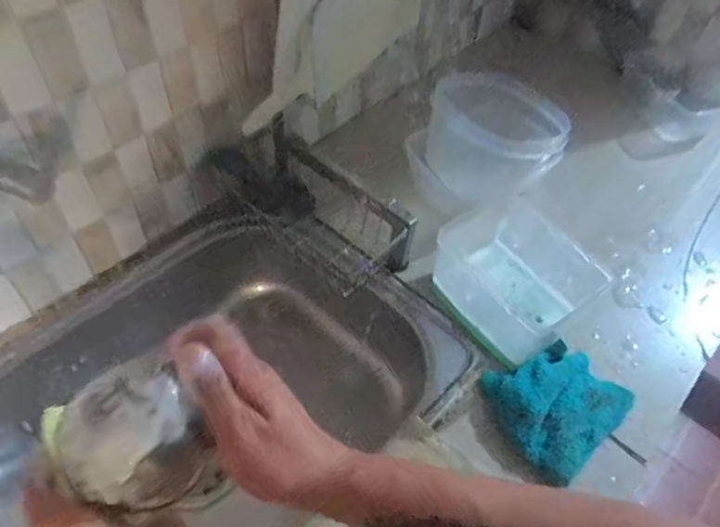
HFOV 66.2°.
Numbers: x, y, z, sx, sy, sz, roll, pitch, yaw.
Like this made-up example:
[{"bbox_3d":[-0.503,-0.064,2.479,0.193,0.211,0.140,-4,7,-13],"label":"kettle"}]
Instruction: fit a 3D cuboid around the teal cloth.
[{"bbox_3d":[0.205,0.141,0.581,0.134,0.031,0.123,-34,62,-26],"label":"teal cloth"}]

